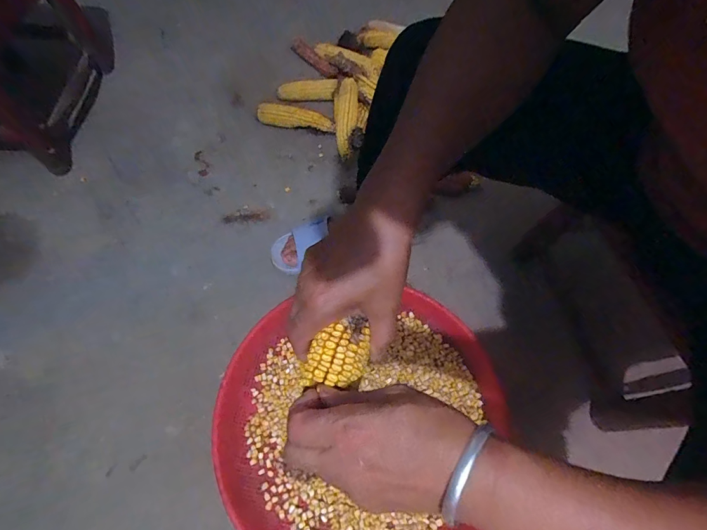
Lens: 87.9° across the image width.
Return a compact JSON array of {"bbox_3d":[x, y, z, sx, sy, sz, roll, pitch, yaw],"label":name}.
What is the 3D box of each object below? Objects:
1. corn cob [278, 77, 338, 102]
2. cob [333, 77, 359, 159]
[{"bbox_3d":[-0.117,-0.445,0.943,0.150,0.037,0.049,-11,64,-8],"label":"corn cob"},{"bbox_3d":[-0.019,-0.349,0.887,0.056,0.054,0.194,1,80,-2],"label":"cob"}]

